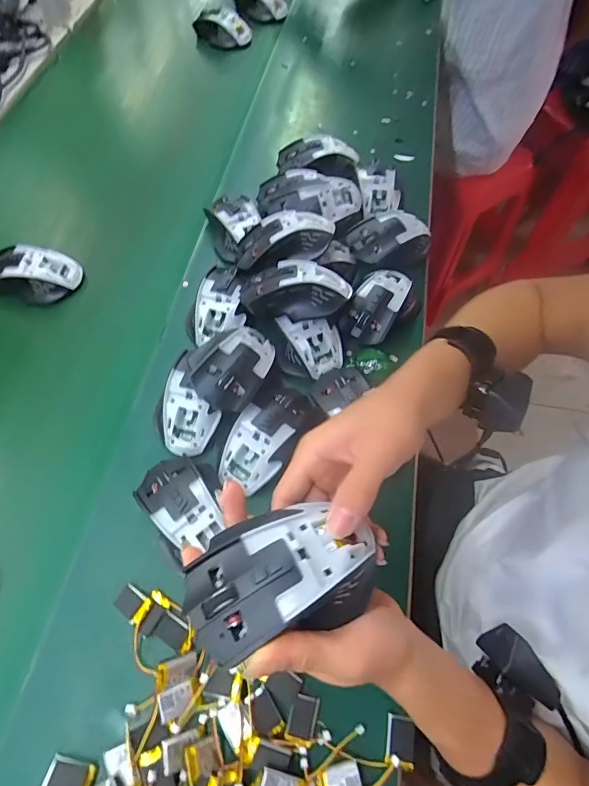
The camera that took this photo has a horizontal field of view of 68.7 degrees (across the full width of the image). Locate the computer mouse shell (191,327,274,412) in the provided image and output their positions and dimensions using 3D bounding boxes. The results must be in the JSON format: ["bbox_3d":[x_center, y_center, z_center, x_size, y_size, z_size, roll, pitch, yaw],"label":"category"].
[{"bbox_3d":[-0.056,-0.033,0.421,0.067,0.035,0.103,33,67,16],"label":"computer mouse shell"}]

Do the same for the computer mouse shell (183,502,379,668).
[{"bbox_3d":[-0.006,0.102,0.246,0.107,0.034,0.066,-18,64,-7],"label":"computer mouse shell"}]

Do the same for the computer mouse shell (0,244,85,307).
[{"bbox_3d":[-0.328,-0.147,0.531,0.110,0.039,0.067,3,62,2],"label":"computer mouse shell"}]

